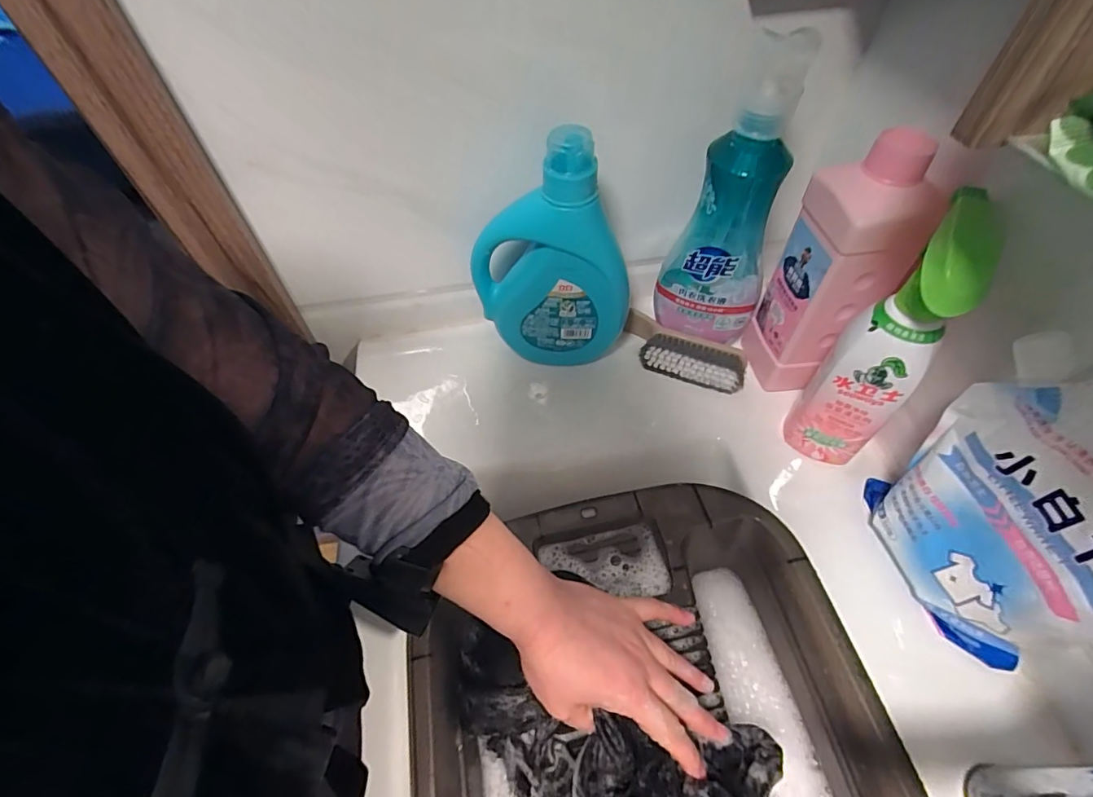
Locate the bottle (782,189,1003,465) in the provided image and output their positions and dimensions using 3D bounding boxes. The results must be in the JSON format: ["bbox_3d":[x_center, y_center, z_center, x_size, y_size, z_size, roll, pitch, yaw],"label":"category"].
[{"bbox_3d":[0.271,-0.041,0.388,0.090,0.226,0.068,-35,60,-22],"label":"bottle"}]

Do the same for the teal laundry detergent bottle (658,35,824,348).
[{"bbox_3d":[0.159,-0.159,0.434,0.098,0.250,0.055,18,56,15],"label":"teal laundry detergent bottle"}]

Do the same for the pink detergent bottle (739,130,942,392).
[{"bbox_3d":[0.248,-0.106,0.434,0.080,0.223,0.070,-1,53,1],"label":"pink detergent bottle"}]

